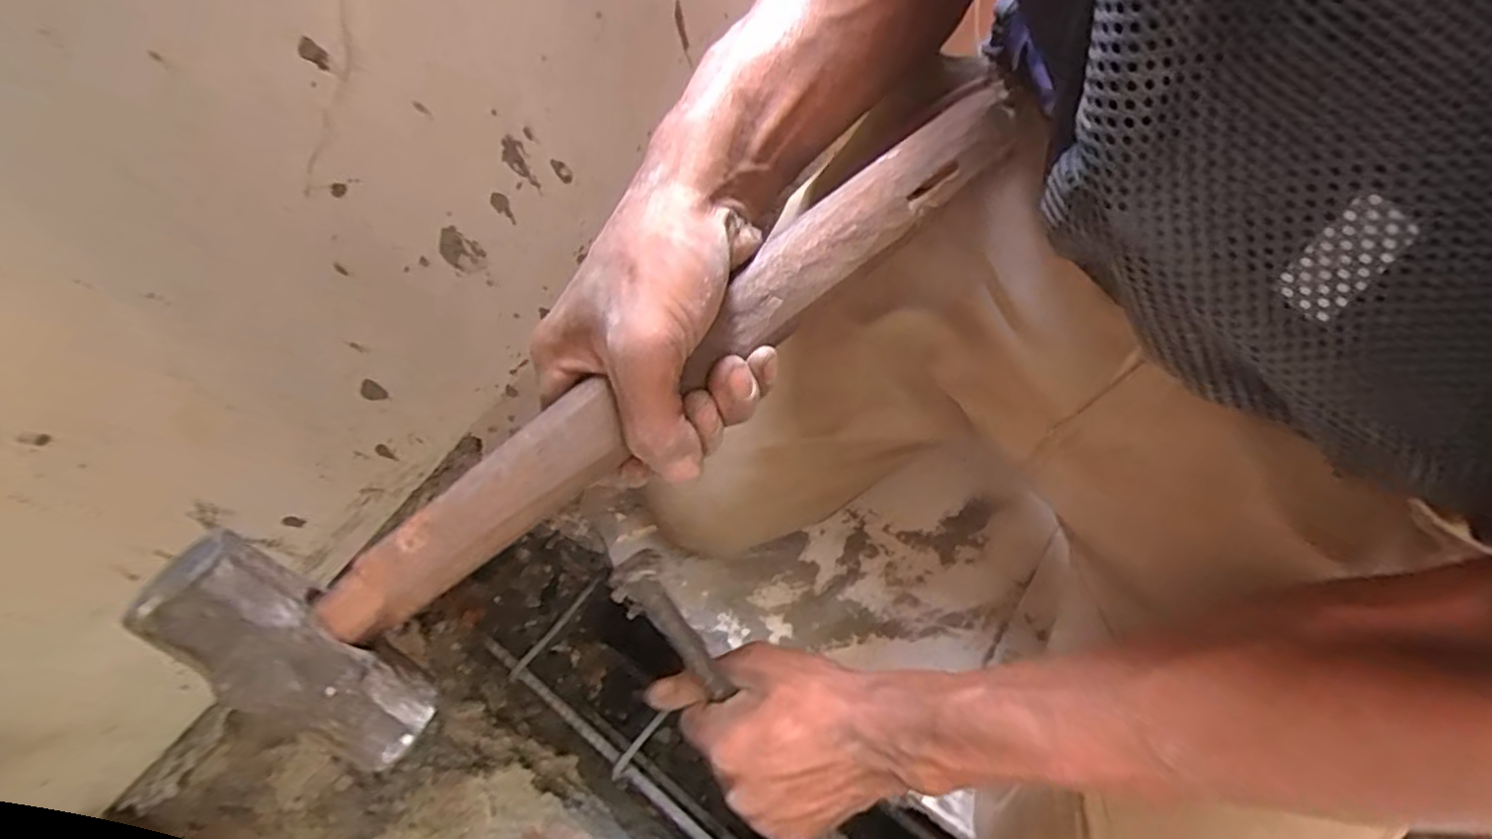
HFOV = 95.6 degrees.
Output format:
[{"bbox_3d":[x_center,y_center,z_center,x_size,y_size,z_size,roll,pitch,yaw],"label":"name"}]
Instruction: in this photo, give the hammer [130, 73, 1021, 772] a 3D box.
[{"bbox_3d":[-0.040,-0.017,0.283,0.358,0.095,0.046,-40,23,-14],"label":"hammer"}]

